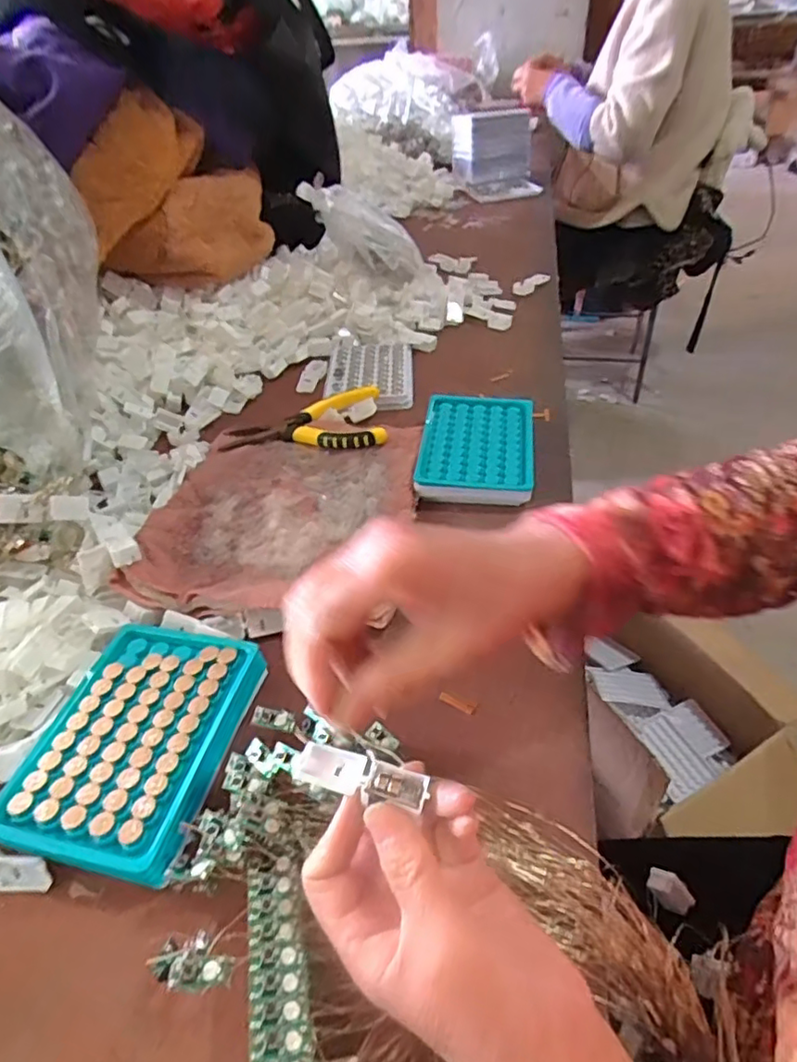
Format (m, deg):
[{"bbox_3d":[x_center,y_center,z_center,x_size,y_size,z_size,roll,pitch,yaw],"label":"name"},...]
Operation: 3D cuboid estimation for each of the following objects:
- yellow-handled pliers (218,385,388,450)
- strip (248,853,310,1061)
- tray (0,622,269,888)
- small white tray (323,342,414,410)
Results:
[{"bbox_3d":[-0.090,-0.103,0.574,0.150,0.017,0.089,-7,43,-3],"label":"yellow-handled pliers"},{"bbox_3d":[-0.046,0.187,0.228,0.026,0.017,0.123,-7,43,-3],"label":"strip"},{"bbox_3d":[-0.144,0.112,0.337,0.101,0.015,0.133,6,44,10],"label":"tray"},{"bbox_3d":[-0.031,-0.171,0.658,0.093,0.018,0.119,-2,43,2],"label":"small white tray"}]

